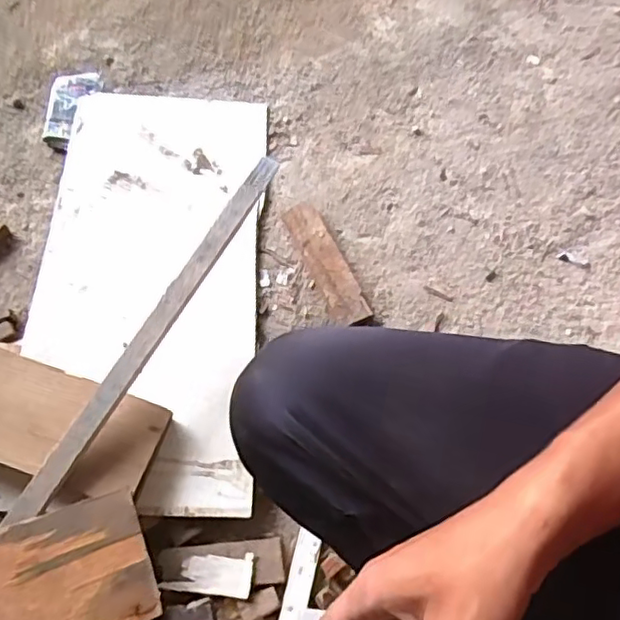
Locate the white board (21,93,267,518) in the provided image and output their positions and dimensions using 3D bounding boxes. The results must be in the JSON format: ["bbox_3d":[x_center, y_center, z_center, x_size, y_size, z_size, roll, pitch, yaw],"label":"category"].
[{"bbox_3d":[-0.195,-0.045,0.748,0.259,0.022,0.552,1,68,-2],"label":"white board"}]

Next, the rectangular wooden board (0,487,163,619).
[{"bbox_3d":[-0.236,0.245,0.539,0.186,0.007,0.121,-12,73,-29],"label":"rectangular wooden board"}]

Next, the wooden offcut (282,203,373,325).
[{"bbox_3d":[0.021,-0.059,0.767,0.048,0.020,0.172,-22,71,-11],"label":"wooden offcut"}]

